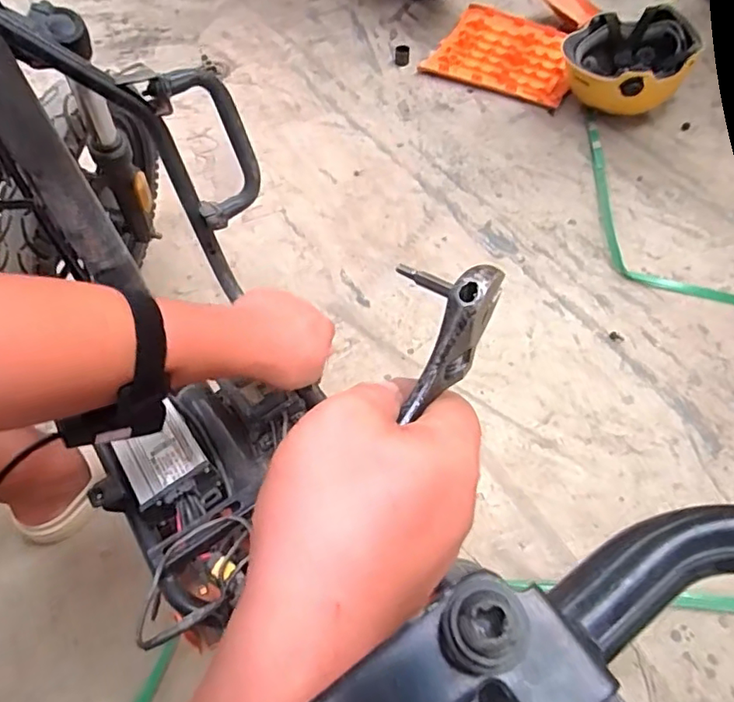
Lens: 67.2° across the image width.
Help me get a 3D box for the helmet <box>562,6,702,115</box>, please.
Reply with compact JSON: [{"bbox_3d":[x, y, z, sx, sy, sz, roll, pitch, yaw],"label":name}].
[{"bbox_3d":[0.524,-0.584,1.148,0.214,0.162,0.203,-6,59,-2],"label":"helmet"}]

